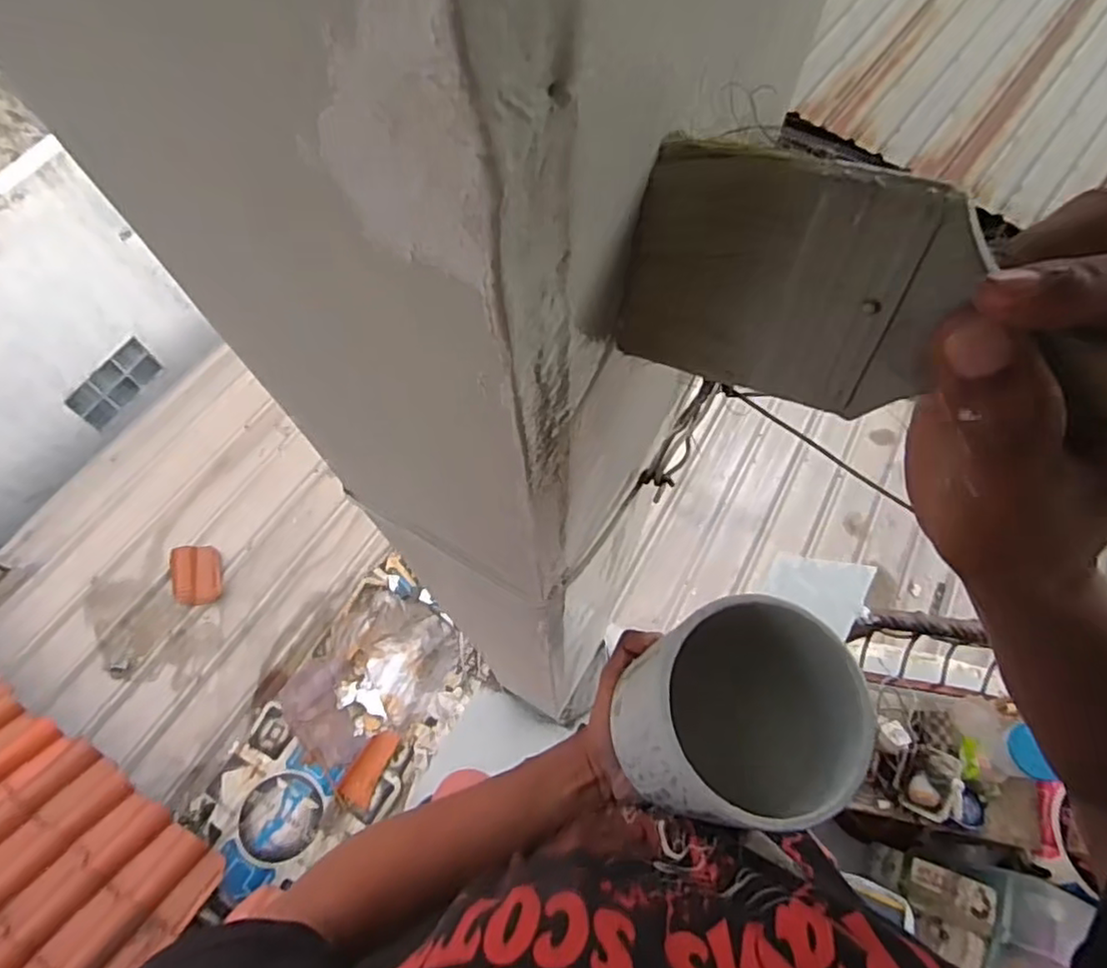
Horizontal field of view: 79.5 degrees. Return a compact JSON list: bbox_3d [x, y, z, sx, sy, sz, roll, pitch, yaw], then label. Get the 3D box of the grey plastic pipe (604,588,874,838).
[{"bbox_3d":[0.119,0.156,0.448,0.126,0.170,0.121,0,67,0],"label":"grey plastic pipe"}]

